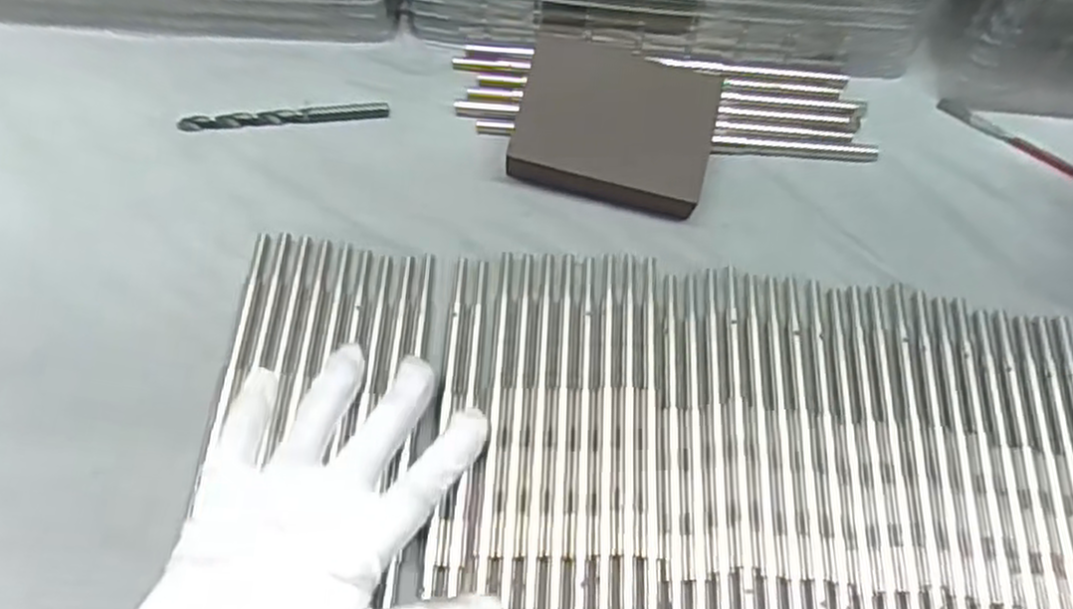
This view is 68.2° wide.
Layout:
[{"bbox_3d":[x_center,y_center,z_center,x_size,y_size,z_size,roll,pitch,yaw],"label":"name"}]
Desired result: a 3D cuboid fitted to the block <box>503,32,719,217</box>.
[{"bbox_3d":[0.040,-0.092,0.405,0.095,0.024,0.075,15,77,0],"label":"block"}]

